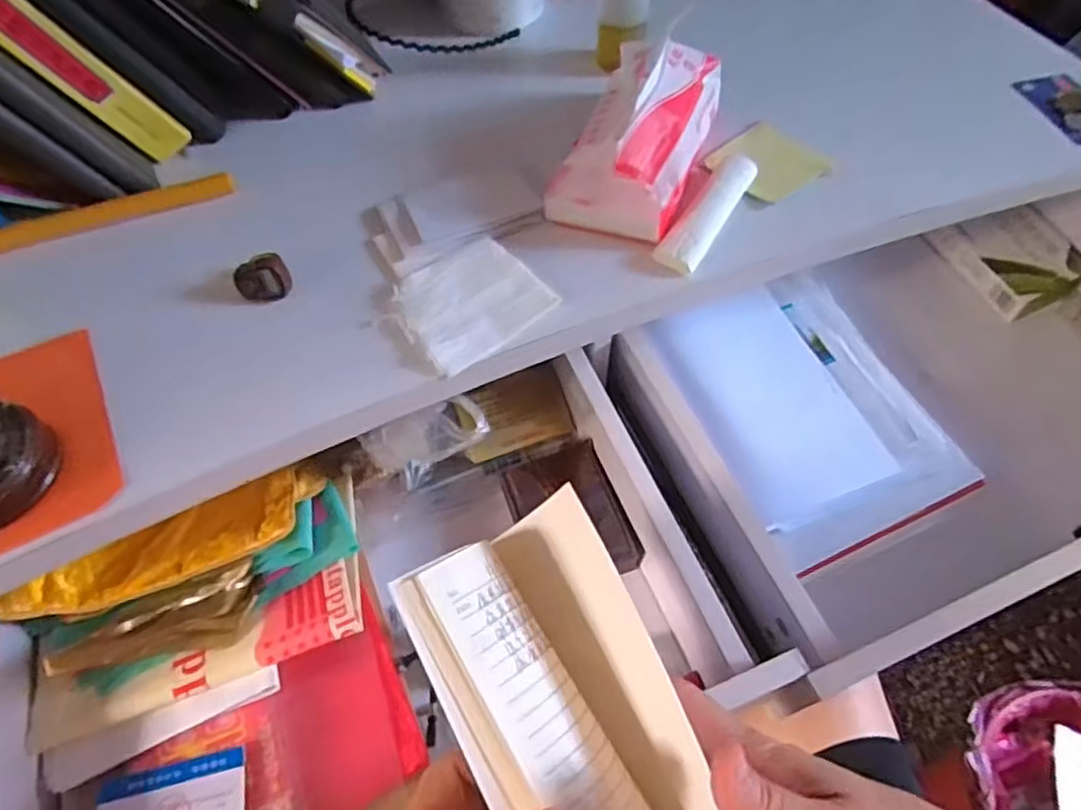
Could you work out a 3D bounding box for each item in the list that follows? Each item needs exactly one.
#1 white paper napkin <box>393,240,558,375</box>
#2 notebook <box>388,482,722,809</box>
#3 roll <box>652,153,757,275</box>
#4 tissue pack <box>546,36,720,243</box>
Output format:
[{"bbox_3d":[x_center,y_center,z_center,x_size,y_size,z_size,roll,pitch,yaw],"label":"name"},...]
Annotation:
[{"bbox_3d":[-0.050,-0.073,0.482,0.094,0.007,0.086,-35,62,-20],"label":"white paper napkin"},{"bbox_3d":[0.018,0.152,0.314,0.091,0.057,0.198,-24,78,-14],"label":"notebook"},{"bbox_3d":[0.125,-0.144,0.515,0.029,0.020,0.124,27,61,19],"label":"roll"},{"bbox_3d":[0.077,-0.208,0.522,0.094,0.070,0.167,18,58,14],"label":"tissue pack"}]

